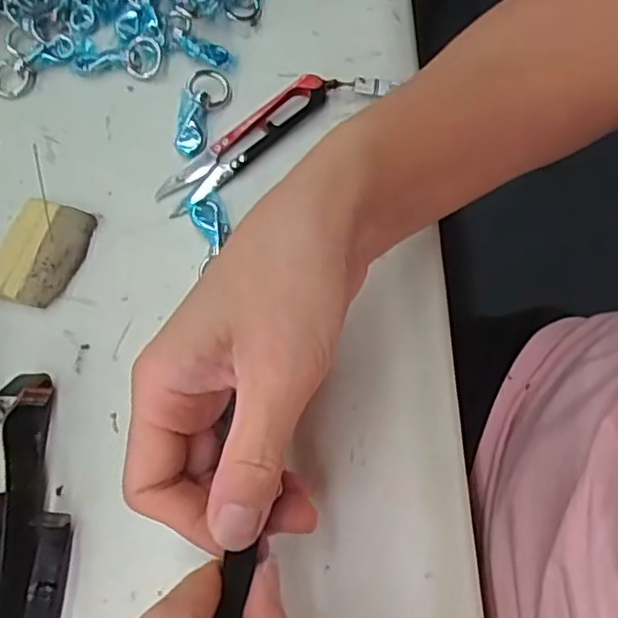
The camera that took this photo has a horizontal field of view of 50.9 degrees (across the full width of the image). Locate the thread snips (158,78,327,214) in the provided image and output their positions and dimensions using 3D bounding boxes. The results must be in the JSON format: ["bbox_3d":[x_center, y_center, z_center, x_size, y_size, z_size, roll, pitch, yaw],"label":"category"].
[{"bbox_3d":[-0.033,-0.088,0.334,0.103,0.012,0.021,-40,73,-15],"label":"thread snips"}]

